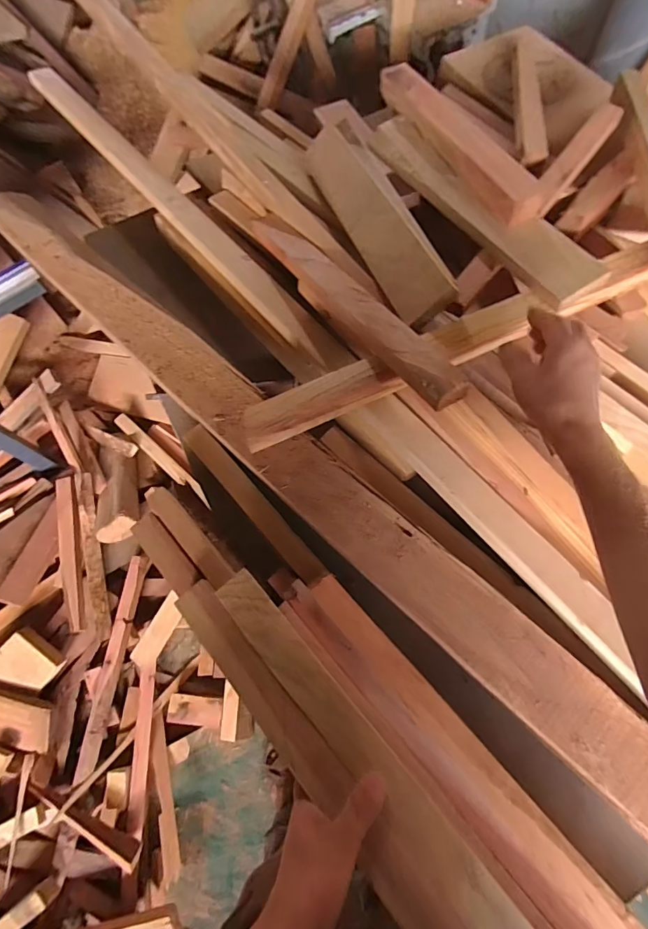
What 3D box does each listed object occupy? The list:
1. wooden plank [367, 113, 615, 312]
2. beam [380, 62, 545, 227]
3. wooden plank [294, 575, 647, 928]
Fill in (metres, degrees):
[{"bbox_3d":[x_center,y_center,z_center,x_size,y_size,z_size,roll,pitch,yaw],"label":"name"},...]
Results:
[{"bbox_3d":[0.197,-0.371,0.611,0.067,0.022,0.441,-41,63,14],"label":"wooden plank"},{"bbox_3d":[0.183,-0.465,0.621,0.060,0.049,0.378,-23,69,-6],"label":"beam"},{"bbox_3d":[0.137,0.287,0.416,0.055,0.025,0.450,-40,72,-12],"label":"wooden plank"}]

